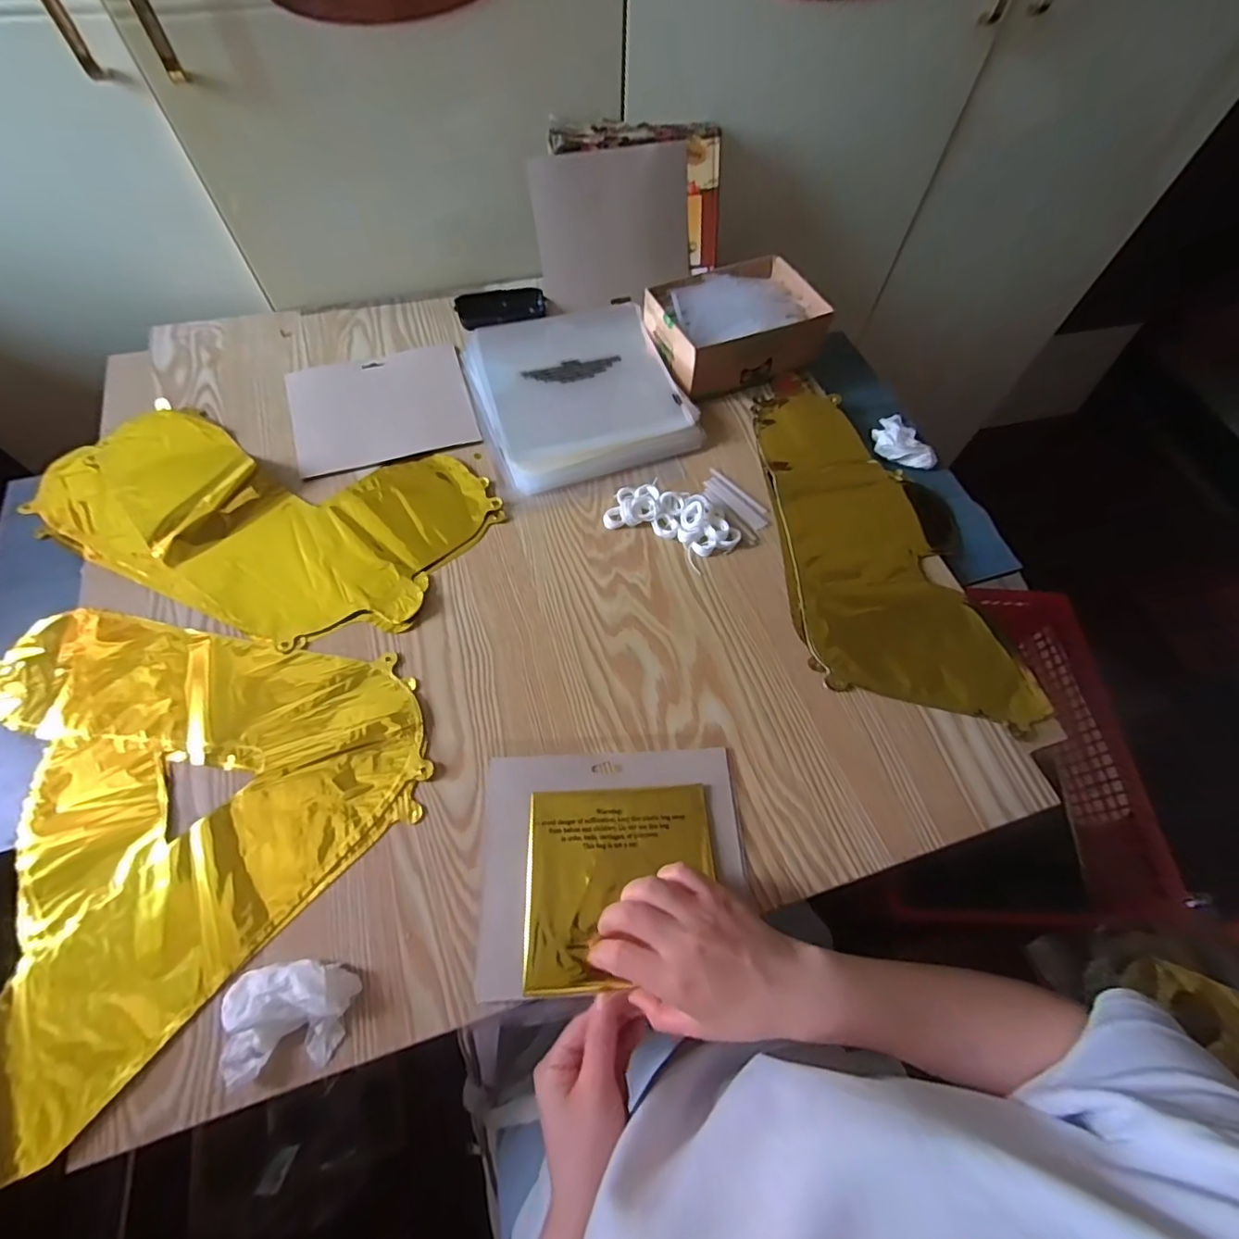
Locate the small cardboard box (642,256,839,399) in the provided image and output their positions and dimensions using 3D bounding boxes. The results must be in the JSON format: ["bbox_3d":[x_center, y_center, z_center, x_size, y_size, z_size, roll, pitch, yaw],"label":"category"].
[{"bbox_3d":[0.133,-0.345,0.643,0.190,0.062,0.150,-25,66,-16],"label":"small cardboard box"}]

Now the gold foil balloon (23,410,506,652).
[{"bbox_3d":[-0.351,-0.119,0.546,0.404,0.014,0.237,23,63,9],"label":"gold foil balloon"}]

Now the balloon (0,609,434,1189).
[{"bbox_3d":[-0.368,0.115,0.435,0.351,0.020,0.358,-40,70,-21],"label":"balloon"}]

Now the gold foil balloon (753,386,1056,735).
[{"bbox_3d":[0.259,-0.088,0.554,0.199,0.020,0.383,-2,62,-4],"label":"gold foil balloon"}]

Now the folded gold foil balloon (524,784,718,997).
[{"bbox_3d":[0.003,0.193,0.406,0.137,0.005,0.131,-2,62,-4],"label":"folded gold foil balloon"}]

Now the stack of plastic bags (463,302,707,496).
[{"bbox_3d":[-0.050,-0.263,0.627,0.214,0.033,0.241,-19,64,-13],"label":"stack of plastic bags"}]

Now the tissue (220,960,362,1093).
[{"bbox_3d":[-0.211,0.252,0.349,0.078,0.028,0.059,-8,62,-7],"label":"tissue"}]

